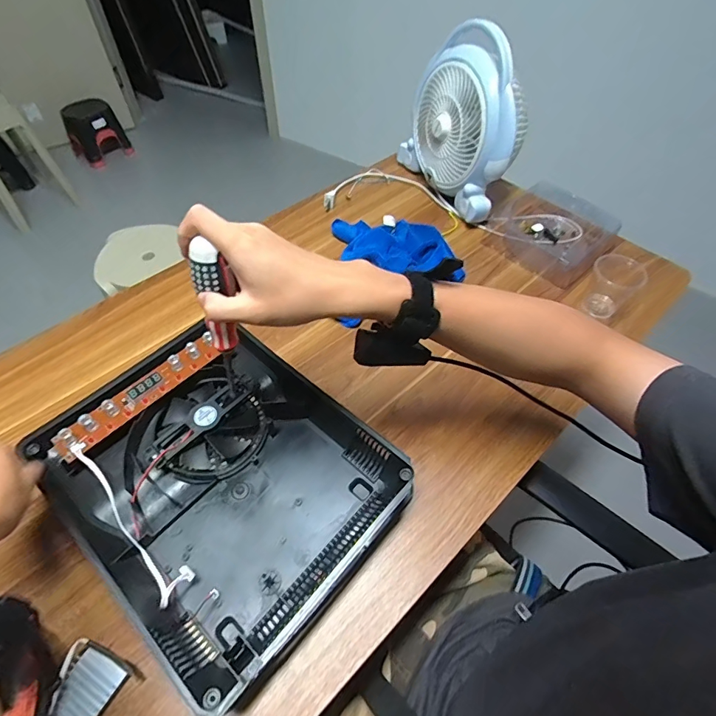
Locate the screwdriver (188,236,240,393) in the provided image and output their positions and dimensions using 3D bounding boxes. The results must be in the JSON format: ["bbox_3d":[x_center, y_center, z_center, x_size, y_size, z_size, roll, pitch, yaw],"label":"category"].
[{"bbox_3d":[-0.124,-0.032,0.395,0.031,0.155,0.022,12,47,5],"label":"screwdriver"}]

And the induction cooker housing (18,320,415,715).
[{"bbox_3d":[-0.144,0.121,0.463,0.327,0.054,0.266,36,60,22],"label":"induction cooker housing"}]

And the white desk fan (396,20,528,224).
[{"bbox_3d":[0.184,-0.405,0.741,0.098,0.229,0.252,-21,57,-17],"label":"white desk fan"}]

